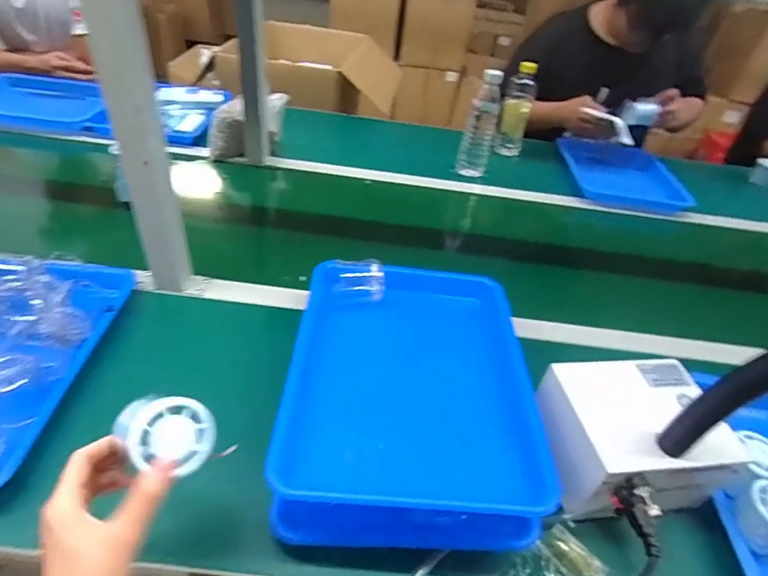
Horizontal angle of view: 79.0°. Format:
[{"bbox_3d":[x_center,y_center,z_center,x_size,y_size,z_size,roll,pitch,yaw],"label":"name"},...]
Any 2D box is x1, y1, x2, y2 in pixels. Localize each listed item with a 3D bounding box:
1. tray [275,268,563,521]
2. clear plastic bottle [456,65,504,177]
[{"bbox_3d":[0.028,0.085,0.516,0.253,0.041,0.325,6,40,-2],"label":"tray"},{"bbox_3d":[0.213,-0.356,1.033,0.064,0.227,0.061,15,40,8],"label":"clear plastic bottle"}]

